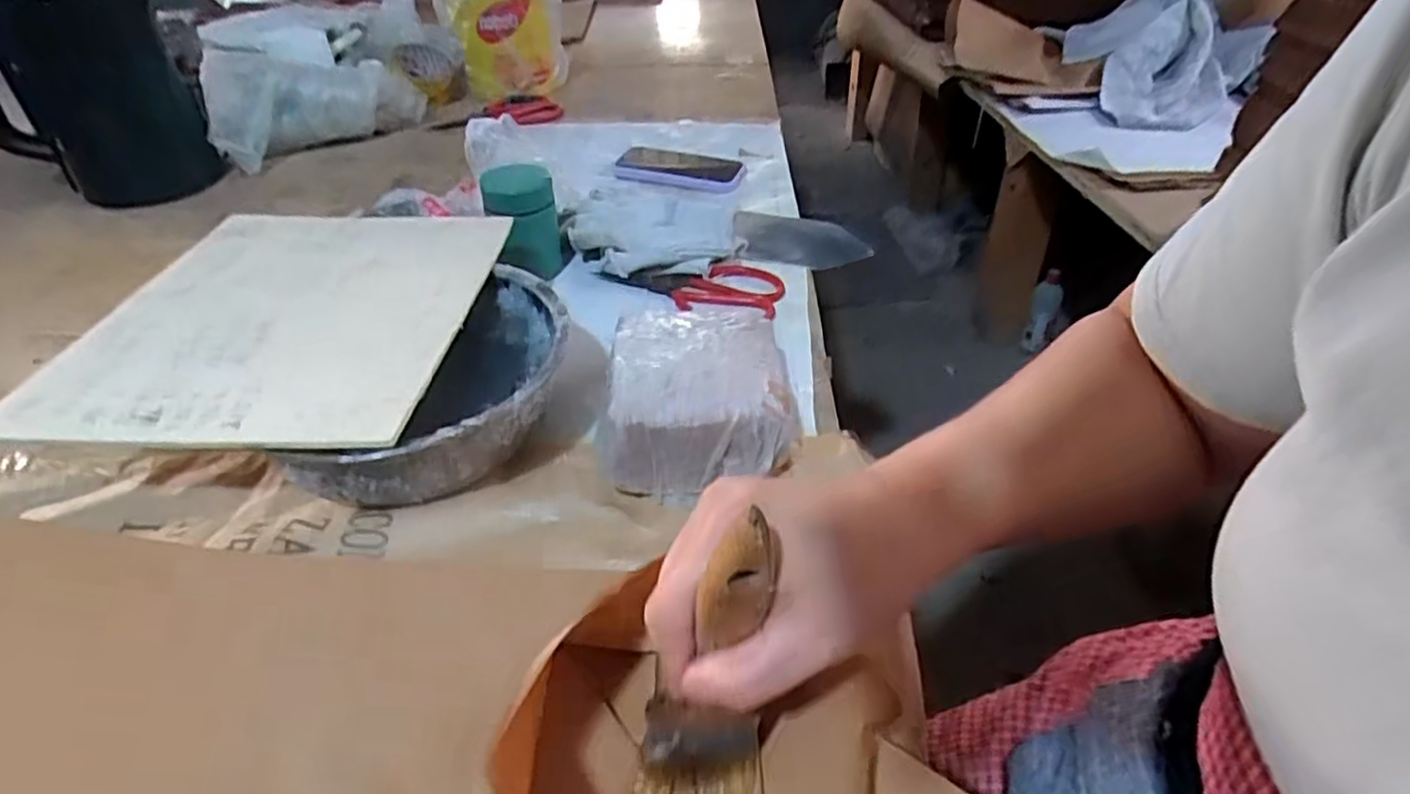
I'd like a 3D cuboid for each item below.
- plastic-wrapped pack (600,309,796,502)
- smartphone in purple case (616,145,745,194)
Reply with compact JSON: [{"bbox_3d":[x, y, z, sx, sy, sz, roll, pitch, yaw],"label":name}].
[{"bbox_3d":[-0.006,-0.006,0.493,0.118,0.052,0.152,-2,40,-3],"label":"plastic-wrapped pack"},{"bbox_3d":[-0.034,-0.275,0.872,0.163,0.014,0.082,14,42,16],"label":"smartphone in purple case"}]

